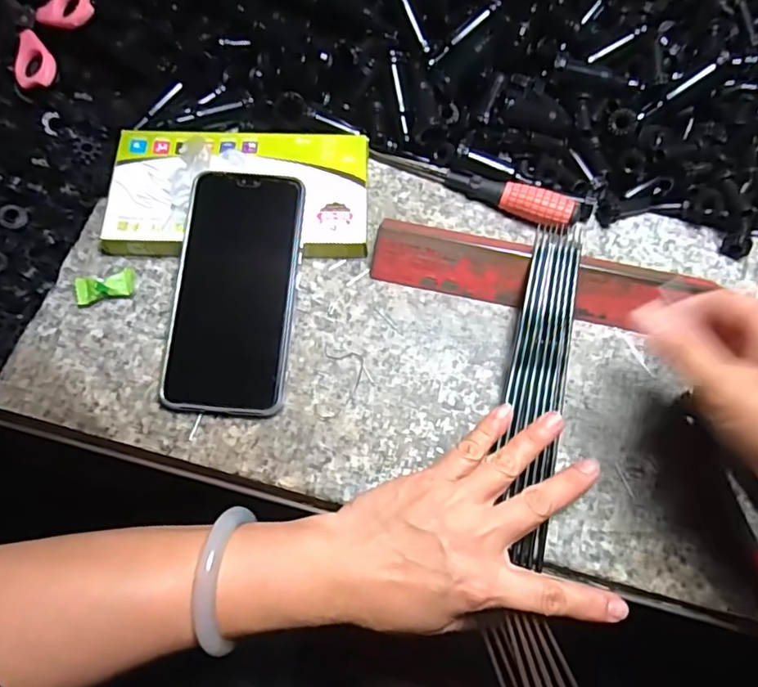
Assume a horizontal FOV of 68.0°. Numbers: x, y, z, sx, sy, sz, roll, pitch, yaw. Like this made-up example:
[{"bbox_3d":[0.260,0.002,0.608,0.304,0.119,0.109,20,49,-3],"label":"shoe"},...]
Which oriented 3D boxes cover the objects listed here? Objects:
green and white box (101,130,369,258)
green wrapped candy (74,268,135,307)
[{"bbox_3d":[-0.096,-0.106,0.386,0.175,0.018,0.092,2,73,0],"label":"green and white box"},{"bbox_3d":[-0.182,-0.038,0.372,0.038,0.011,0.021,-18,69,-8],"label":"green wrapped candy"}]

